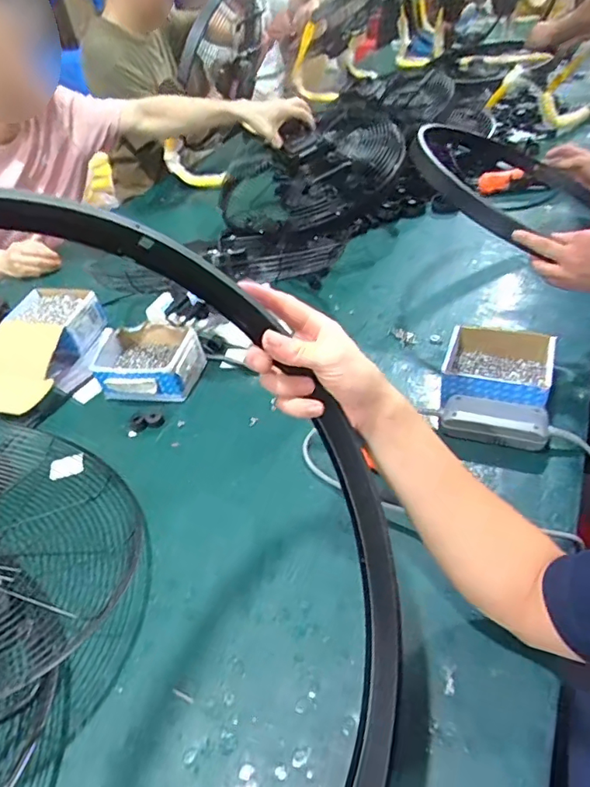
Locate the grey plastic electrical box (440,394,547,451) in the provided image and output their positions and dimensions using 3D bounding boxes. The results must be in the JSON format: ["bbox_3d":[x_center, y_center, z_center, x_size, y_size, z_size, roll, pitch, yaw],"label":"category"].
[{"bbox_3d":[0.257,0.033,0.663,0.124,0.035,0.047,11,45,19],"label":"grey plastic electrical box"}]

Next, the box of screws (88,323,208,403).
[{"bbox_3d":[-0.241,-0.053,0.849,0.163,0.068,0.140,4,43,12],"label":"box of screws"}]

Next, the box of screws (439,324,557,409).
[{"bbox_3d":[0.278,-0.034,0.696,0.142,0.067,0.103,10,44,20],"label":"box of screws"}]

